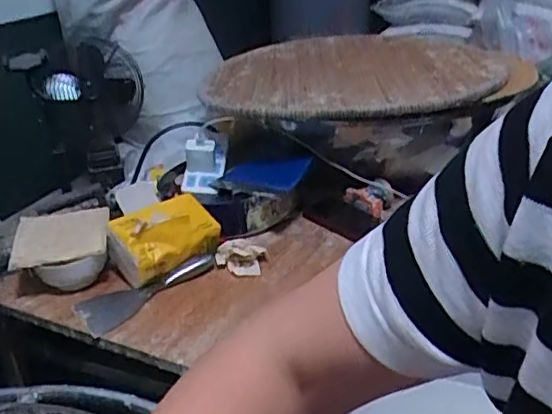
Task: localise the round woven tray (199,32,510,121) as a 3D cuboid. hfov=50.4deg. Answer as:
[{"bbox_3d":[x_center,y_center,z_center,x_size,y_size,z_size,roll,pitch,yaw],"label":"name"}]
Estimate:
[{"bbox_3d":[0.166,-0.290,1.226,0.572,0.044,0.597,4,27,15],"label":"round woven tray"}]

